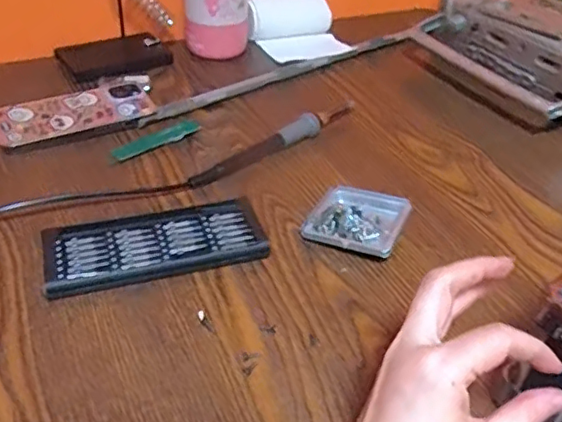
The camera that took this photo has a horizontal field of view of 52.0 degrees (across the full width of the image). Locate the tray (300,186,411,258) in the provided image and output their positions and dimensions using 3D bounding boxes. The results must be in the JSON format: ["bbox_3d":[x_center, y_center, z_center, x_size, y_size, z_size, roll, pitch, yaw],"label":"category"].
[{"bbox_3d":[0.062,0.008,0.463,0.070,0.016,0.075,18,40,16],"label":"tray"}]

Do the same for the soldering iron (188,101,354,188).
[{"bbox_3d":[-0.004,-0.065,0.529,0.187,0.016,0.017,-24,47,-31],"label":"soldering iron"}]

